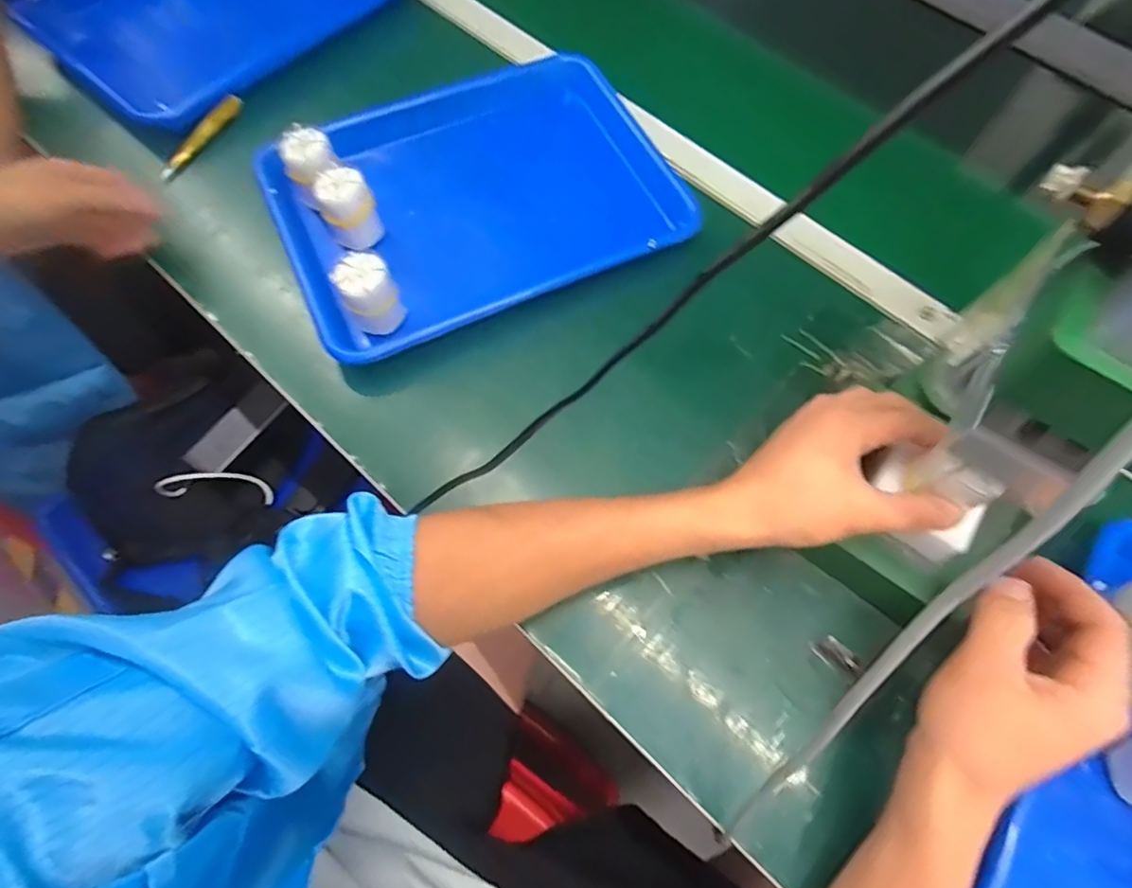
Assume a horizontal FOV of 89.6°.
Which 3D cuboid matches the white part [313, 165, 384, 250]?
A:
[{"bbox_3d":[-0.176,-0.189,0.468,0.040,0.067,0.033,-20,69,-10],"label":"white part"}]

